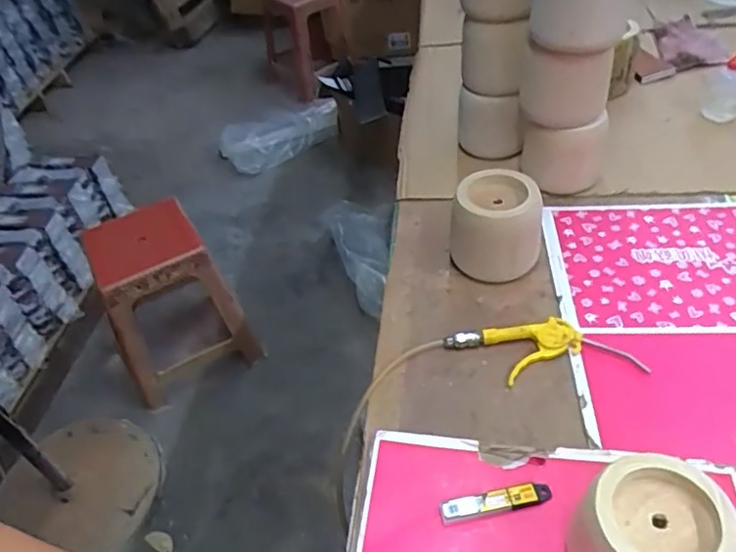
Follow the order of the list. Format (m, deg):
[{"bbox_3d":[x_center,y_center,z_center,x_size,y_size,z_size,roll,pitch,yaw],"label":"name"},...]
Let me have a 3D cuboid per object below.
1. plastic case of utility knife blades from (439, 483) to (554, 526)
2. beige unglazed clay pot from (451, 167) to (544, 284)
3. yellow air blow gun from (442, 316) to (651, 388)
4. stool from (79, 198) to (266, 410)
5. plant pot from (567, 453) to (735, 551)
[{"bbox_3d":[0.147,0.258,0.671,0.127,0.009,0.026,-10,44,-3],"label":"plastic case of utility knife blades"},{"bbox_3d":[0.207,-0.081,0.921,0.133,0.133,0.118,10,46,17],"label":"beige unglazed clay pot"},{"bbox_3d":[0.238,0.102,0.811,0.252,0.022,0.090,-4,44,3],"label":"yellow air blow gun"},{"bbox_3d":[-0.520,0.043,1.534,0.315,0.423,0.299,-23,47,-14],"label":"stool"},{"bbox_3d":[0.267,0.261,0.566,0.124,0.128,0.125,-4,46,4],"label":"plant pot"}]

